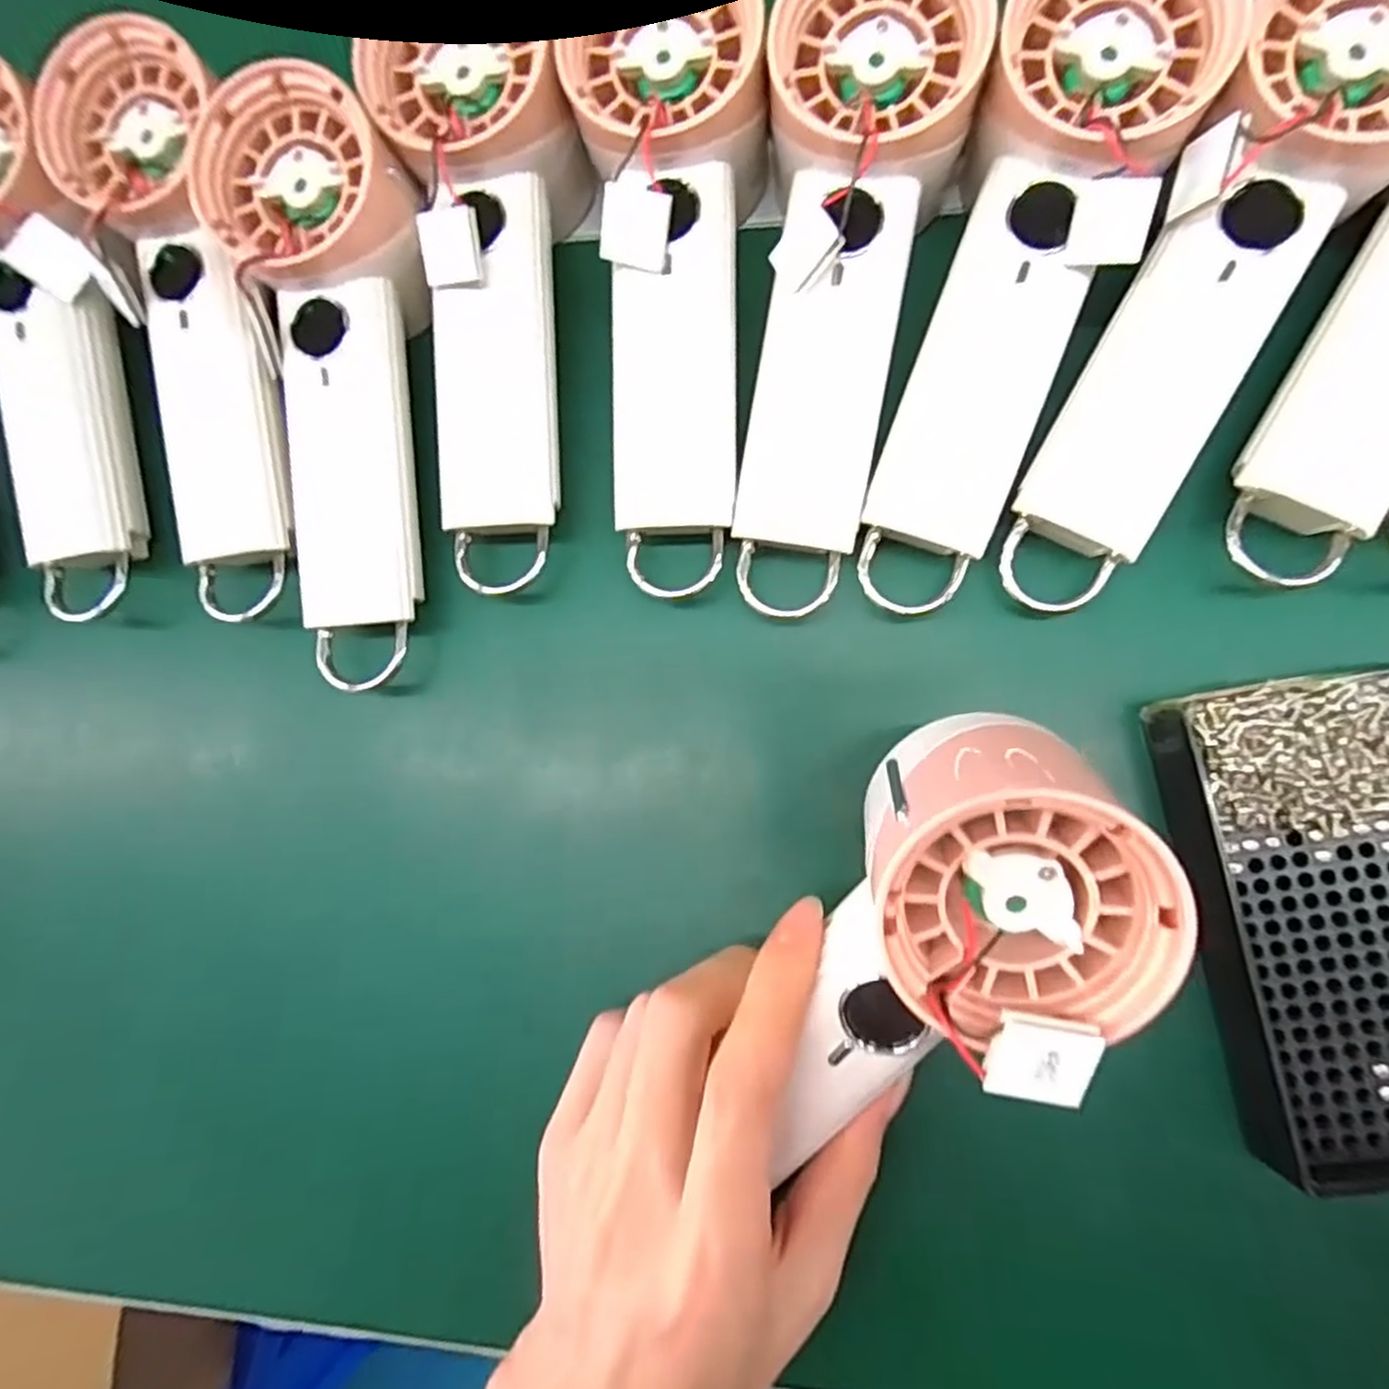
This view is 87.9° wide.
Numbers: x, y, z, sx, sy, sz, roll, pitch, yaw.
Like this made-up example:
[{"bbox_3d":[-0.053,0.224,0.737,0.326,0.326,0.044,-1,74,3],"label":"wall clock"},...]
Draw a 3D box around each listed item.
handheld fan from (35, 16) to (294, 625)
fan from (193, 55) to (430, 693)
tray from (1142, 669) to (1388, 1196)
[{"bbox_3d":[-0.175,-0.128,0.256,0.064,0.035,0.198,-10,98,7],"label":"handheld fan"},{"bbox_3d":[-0.120,-0.103,0.252,0.059,0.034,0.192,-3,98,7],"label":"fan"},{"bbox_3d":[0.194,0.064,0.206,0.092,0.028,0.137,-8,83,7],"label":"tray"}]

